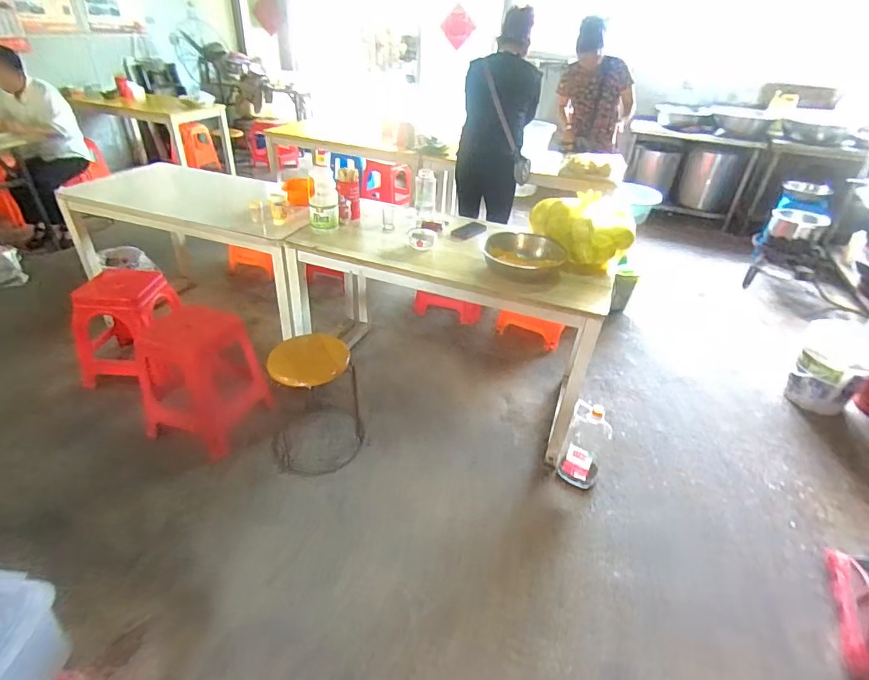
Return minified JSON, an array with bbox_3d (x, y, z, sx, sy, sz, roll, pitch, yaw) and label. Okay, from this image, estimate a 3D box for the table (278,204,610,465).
[{"bbox_3d":[0.012,-0.109,1.958,1.252,0.667,0.580,15,36,15],"label":"table"}]

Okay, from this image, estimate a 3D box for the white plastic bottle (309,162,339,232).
[{"bbox_3d":[-0.417,-0.529,1.754,0.118,0.217,0.095,-2,35,-9],"label":"white plastic bottle"}]

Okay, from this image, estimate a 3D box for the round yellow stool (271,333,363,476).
[{"bbox_3d":[-0.453,0.198,1.763,0.331,0.436,0.397,-2,37,-9],"label":"round yellow stool"}]

